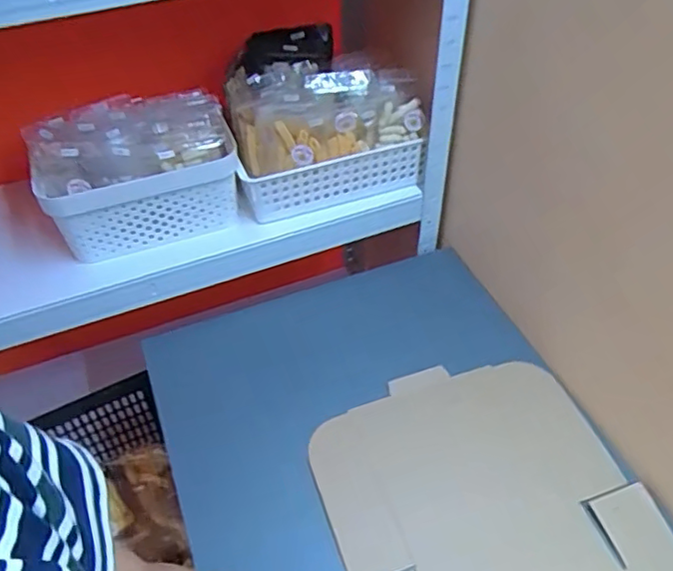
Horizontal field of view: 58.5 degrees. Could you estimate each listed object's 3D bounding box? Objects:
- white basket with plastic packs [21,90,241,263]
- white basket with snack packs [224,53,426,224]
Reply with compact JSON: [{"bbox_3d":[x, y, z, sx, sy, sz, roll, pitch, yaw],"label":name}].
[{"bbox_3d":[-0.266,-0.156,0.810,0.244,0.151,0.153,-18,49,-16],"label":"white basket with plastic packs"},{"bbox_3d":[-0.029,-0.230,0.867,0.257,0.158,0.172,-18,49,-16],"label":"white basket with snack packs"}]

